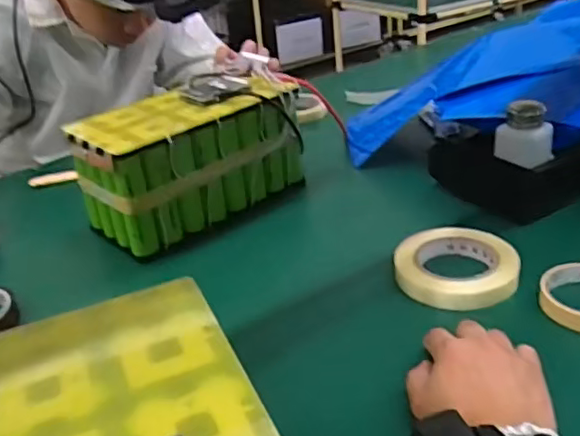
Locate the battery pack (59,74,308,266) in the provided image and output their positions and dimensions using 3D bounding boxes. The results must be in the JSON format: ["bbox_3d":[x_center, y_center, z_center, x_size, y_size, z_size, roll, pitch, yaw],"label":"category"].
[{"bbox_3d":[-0.121,-0.080,0.797,0.279,0.152,0.115,-25,34,-31],"label":"battery pack"}]

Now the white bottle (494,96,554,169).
[{"bbox_3d":[0.272,-0.095,0.707,0.056,0.070,0.048,-22,33,-28],"label":"white bottle"}]

